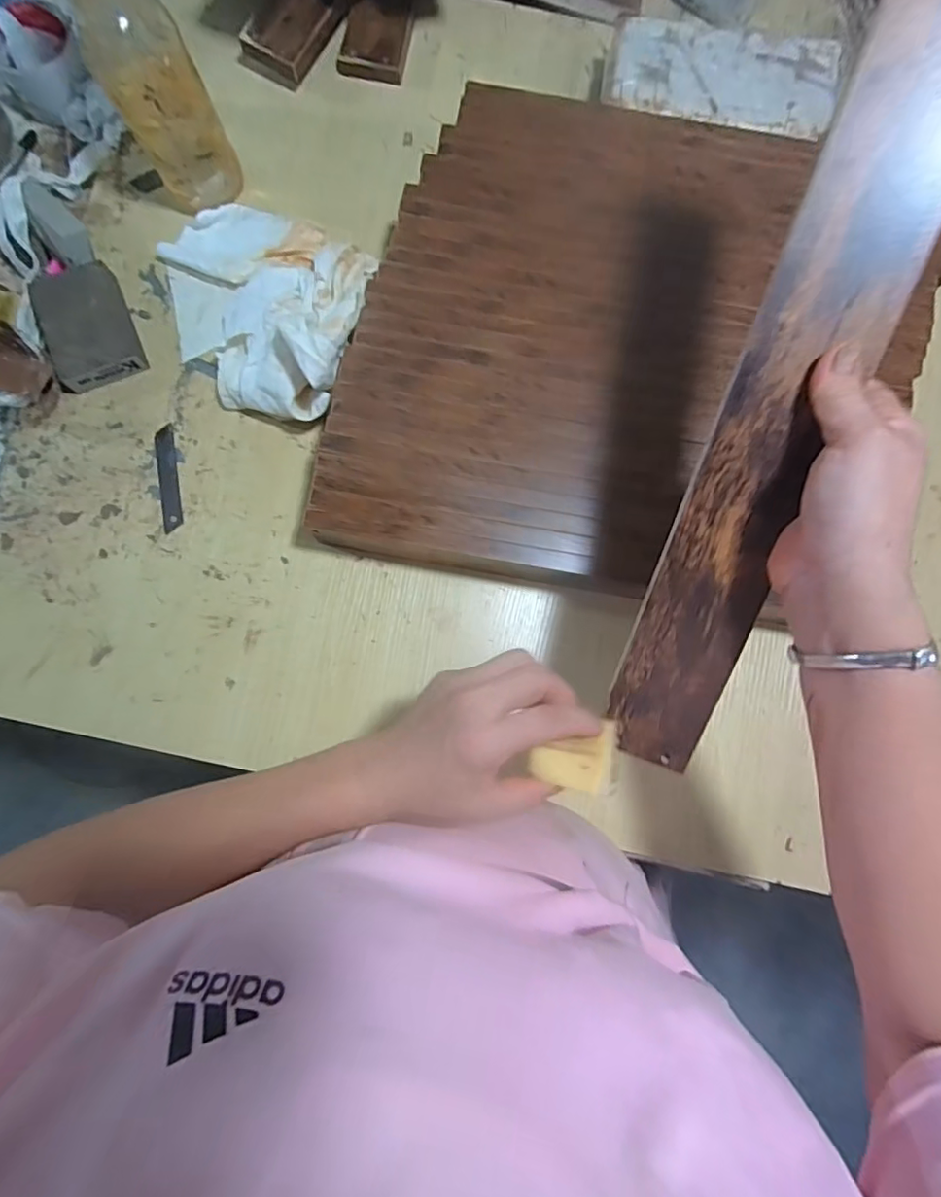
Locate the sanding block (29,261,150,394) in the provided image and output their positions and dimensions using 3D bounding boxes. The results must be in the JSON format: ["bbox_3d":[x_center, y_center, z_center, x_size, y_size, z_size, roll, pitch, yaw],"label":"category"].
[{"bbox_3d":[-0.348,-0.245,0.518,0.074,0.028,0.108,-22,84,-3],"label":"sanding block"}]

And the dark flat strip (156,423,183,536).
[{"bbox_3d":[-0.270,-0.108,0.511,0.018,0.004,0.097,-10,83,-2],"label":"dark flat strip"}]

